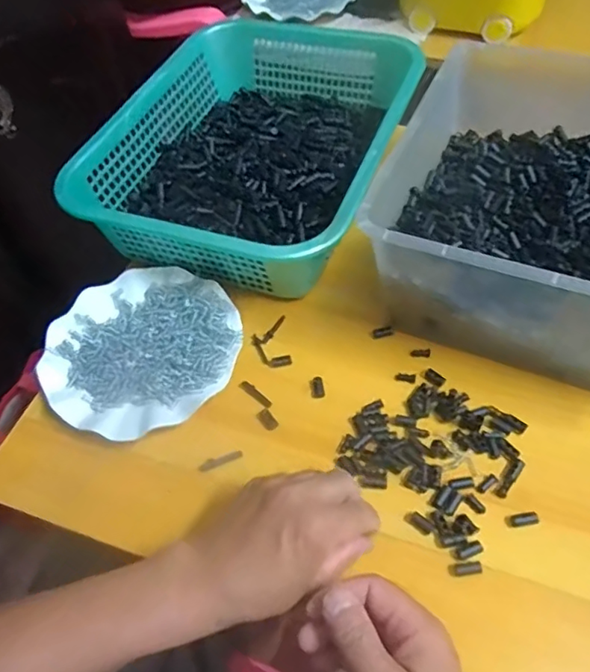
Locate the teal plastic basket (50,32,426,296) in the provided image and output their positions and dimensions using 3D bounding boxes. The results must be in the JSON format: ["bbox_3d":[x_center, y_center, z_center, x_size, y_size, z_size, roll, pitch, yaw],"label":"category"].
[{"bbox_3d":[-0.037,-0.223,0.631,0.294,0.087,0.390,16,57,15],"label":"teal plastic basket"}]

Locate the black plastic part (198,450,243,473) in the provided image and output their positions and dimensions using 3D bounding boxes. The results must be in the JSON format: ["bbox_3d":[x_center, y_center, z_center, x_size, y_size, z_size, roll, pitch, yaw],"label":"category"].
[{"bbox_3d":[-0.063,0.105,0.471,0.038,0.004,0.009,-17,54,-8],"label":"black plastic part"}]

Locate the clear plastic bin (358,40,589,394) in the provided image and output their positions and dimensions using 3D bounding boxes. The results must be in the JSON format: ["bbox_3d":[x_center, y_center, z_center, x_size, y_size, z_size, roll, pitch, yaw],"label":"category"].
[{"bbox_3d":[0.245,-0.112,0.510,0.294,0.140,0.309,19,57,17],"label":"clear plastic bin"}]

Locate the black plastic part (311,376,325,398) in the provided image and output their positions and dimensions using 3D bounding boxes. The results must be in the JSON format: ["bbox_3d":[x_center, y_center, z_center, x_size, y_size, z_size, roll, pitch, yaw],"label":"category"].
[{"bbox_3d":[0.020,0.046,0.499,0.011,0.005,0.020,-5,54,1],"label":"black plastic part"}]

